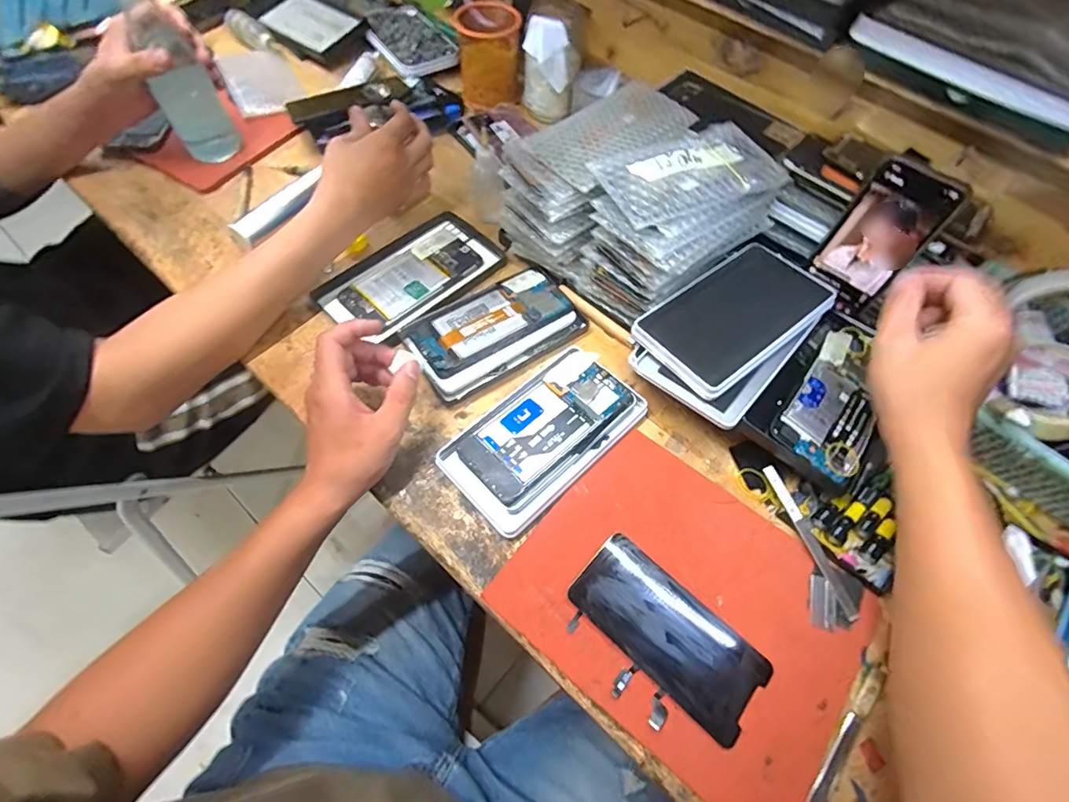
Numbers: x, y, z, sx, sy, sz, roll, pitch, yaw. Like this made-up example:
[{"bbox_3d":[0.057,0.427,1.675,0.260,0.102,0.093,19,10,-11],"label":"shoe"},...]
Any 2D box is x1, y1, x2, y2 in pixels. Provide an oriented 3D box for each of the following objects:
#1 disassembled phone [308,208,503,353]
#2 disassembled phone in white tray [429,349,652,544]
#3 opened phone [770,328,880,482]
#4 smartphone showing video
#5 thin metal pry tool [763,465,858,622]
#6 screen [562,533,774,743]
[{"bbox_3d":[-0.131,-0.139,0.544,0.112,0.020,0.188,38,66,17],"label":"disassembled phone"},{"bbox_3d":[0.010,0.027,0.450,0.182,0.013,0.103,-39,70,-21],"label":"disassembled phone in white tray"},{"bbox_3d":[0.279,-0.001,0.448,0.075,0.004,0.151,38,67,11],"label":"opened phone"},{"bbox_3d":[0.326,-0.153,0.471,0.072,0.136,0.006,38,49,15],"label":"smartphone showing video"},{"bbox_3d":[0.231,0.116,0.414,0.011,0.007,0.131,-16,63,-11],"label":"thin metal pry tool"},{"bbox_3d":[0.097,0.184,0.378,0.149,0.005,0.089,39,66,17],"label":"screen"}]

